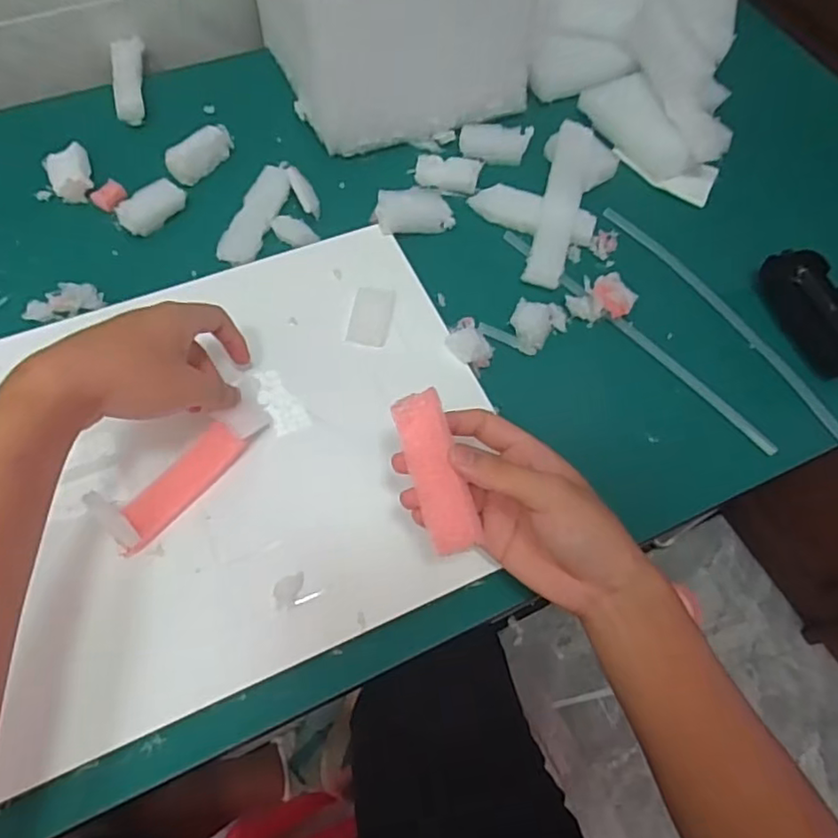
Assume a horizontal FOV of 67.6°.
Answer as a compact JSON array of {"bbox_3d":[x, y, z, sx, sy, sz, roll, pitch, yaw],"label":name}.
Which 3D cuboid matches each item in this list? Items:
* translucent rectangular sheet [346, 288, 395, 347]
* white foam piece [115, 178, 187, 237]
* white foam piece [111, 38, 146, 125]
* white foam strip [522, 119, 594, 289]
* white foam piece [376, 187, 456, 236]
[{"bbox_3d":[-0.036,-0.079,0.478,0.031,0.004,0.052,8,61,2],"label":"translucent rectangular sheet"},{"bbox_3d":[-0.223,-0.177,0.523,0.024,0.021,0.057,37,66,17],"label":"white foam piece"},{"bbox_3d":[-0.276,-0.325,0.599,0.028,0.026,0.113,-12,62,-9],"label":"white foam piece"},{"bbox_3d":[0.121,-0.186,0.534,0.031,0.011,0.171,13,69,10],"label":"white foam strip"},{"bbox_3d":[-0.005,-0.178,0.533,0.063,0.018,0.040,-11,62,-8],"label":"white foam piece"}]

